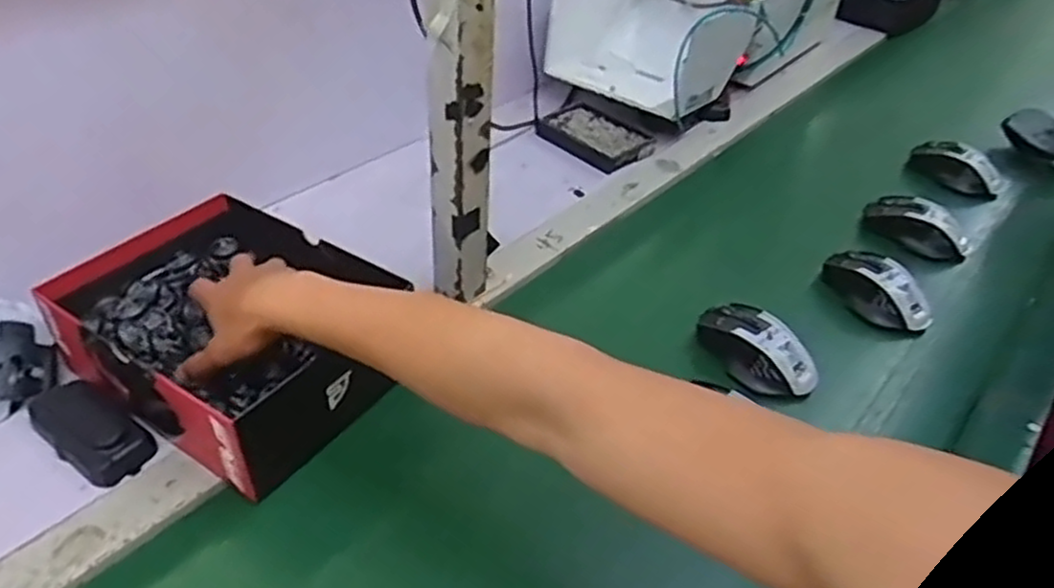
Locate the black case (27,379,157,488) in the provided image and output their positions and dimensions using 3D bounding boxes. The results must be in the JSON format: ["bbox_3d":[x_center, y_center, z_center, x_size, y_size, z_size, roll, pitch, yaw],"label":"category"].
[{"bbox_3d":[-0.344,0.105,0.583,0.116,0.021,0.050,24,44,25],"label":"black case"}]

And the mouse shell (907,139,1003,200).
[{"bbox_3d":[0.570,-0.171,0.983,0.110,0.041,0.060,30,47,26],"label":"mouse shell"}]

